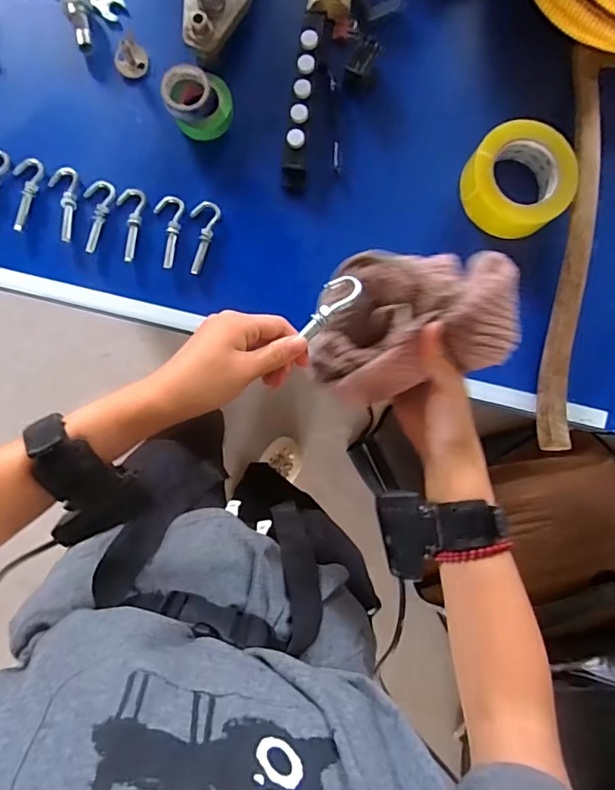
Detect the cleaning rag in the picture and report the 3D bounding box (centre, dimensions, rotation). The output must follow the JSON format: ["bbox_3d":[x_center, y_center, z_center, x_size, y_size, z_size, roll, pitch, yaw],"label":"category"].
[{"bbox_3d":[0.083,-0.061,0.404,0.156,0.071,0.111,-14,90,-3],"label":"cleaning rag"}]

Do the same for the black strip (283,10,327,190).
[{"bbox_3d":[-0.005,-0.345,0.595,0.028,0.021,0.207,7,89,-3],"label":"black strip"}]

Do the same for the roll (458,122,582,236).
[{"bbox_3d":[0.244,-0.251,0.595,0.120,0.046,0.124,0,89,-3],"label":"roll"}]

